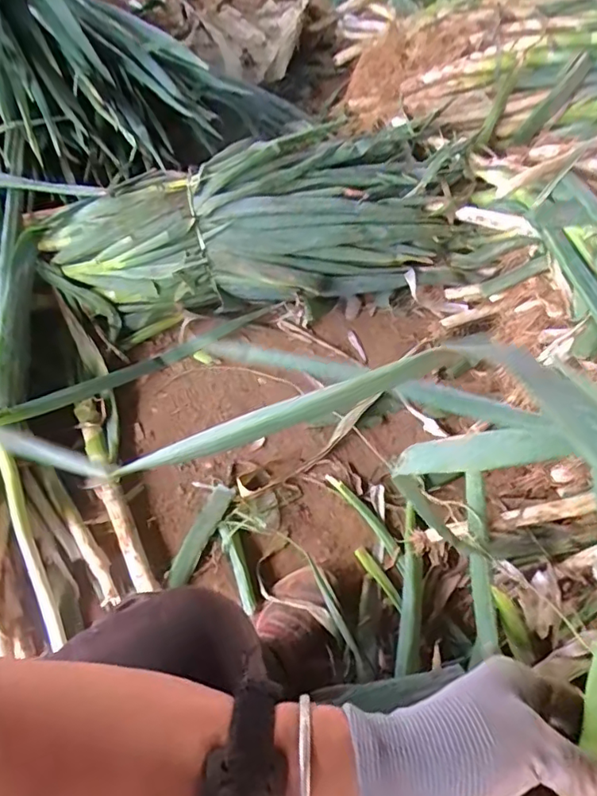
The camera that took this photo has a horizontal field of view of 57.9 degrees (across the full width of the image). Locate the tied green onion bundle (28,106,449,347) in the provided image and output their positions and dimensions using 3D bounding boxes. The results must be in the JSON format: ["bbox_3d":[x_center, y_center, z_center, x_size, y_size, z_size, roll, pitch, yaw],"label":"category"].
[{"bbox_3d":[-0.072,-0.322,1.014,0.736,0.206,0.342,-9,57,-12],"label":"tied green onion bundle"}]

